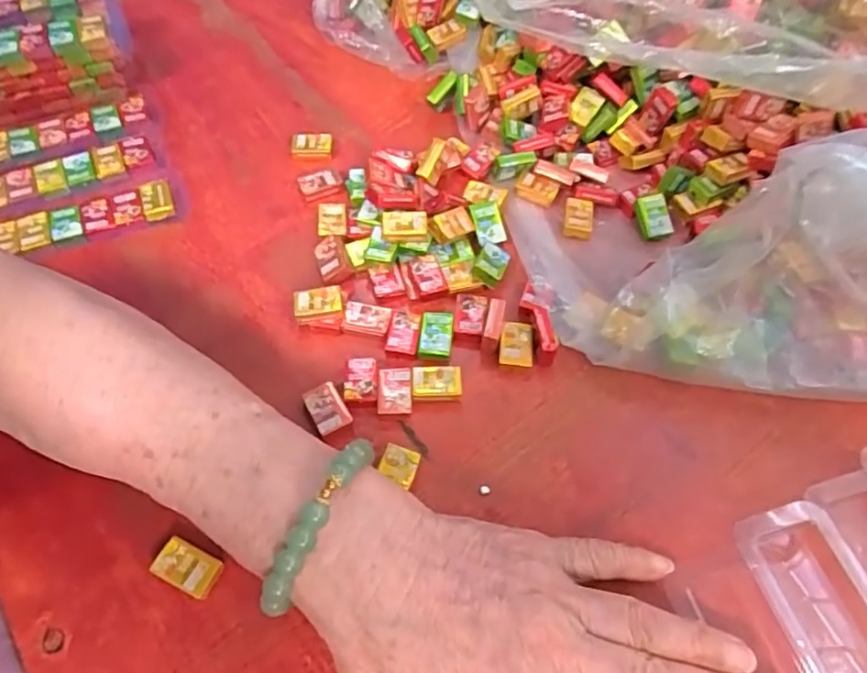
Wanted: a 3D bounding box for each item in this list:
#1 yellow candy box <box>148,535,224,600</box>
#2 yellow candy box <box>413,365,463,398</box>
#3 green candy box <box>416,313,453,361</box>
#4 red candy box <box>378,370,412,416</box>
[{"bbox_3d":[-0.105,0.099,0.261,0.028,0.008,0.017,23,61,13],"label":"yellow candy box"},{"bbox_3d":[0.002,0.023,0.310,0.025,0.006,0.017,0,59,-1],"label":"yellow candy box"},{"bbox_3d":[0.001,-0.001,0.321,0.017,0.004,0.029,6,59,3],"label":"green candy box"},{"bbox_3d":[-0.020,0.027,0.306,0.017,0.005,0.025,-1,59,-1],"label":"red candy box"}]

